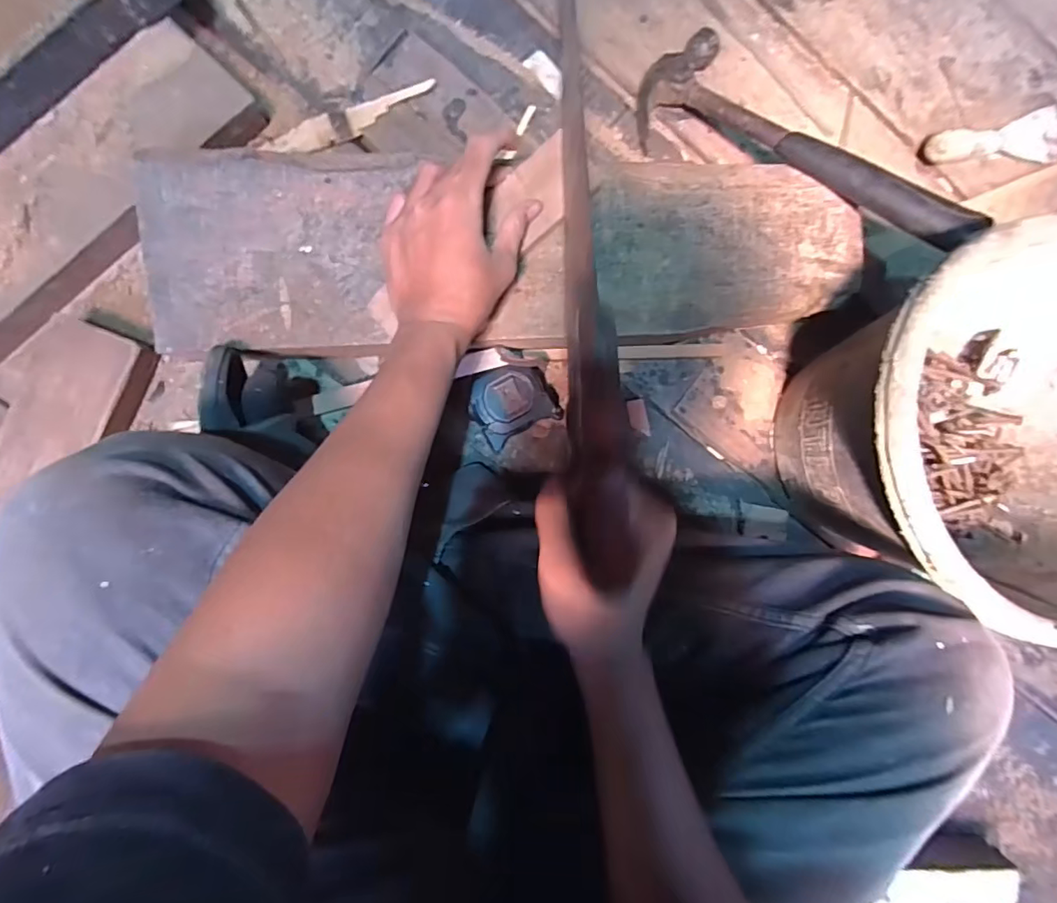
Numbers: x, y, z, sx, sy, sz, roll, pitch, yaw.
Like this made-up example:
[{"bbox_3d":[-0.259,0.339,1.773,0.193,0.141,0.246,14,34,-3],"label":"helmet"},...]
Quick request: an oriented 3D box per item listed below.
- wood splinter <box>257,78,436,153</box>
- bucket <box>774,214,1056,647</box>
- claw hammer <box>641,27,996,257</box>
[{"bbox_3d":[-0.157,-0.292,0.466,0.156,0.011,0.023,-23,93,-7],"label":"wood splinter"},{"bbox_3d":[0.347,-0.016,0.440,0.268,0.208,0.264,0,93,-8],"label":"bucket"},{"bbox_3d":[0.227,-0.257,0.454,0.097,0.034,0.308,-44,69,-5],"label":"claw hammer"}]

